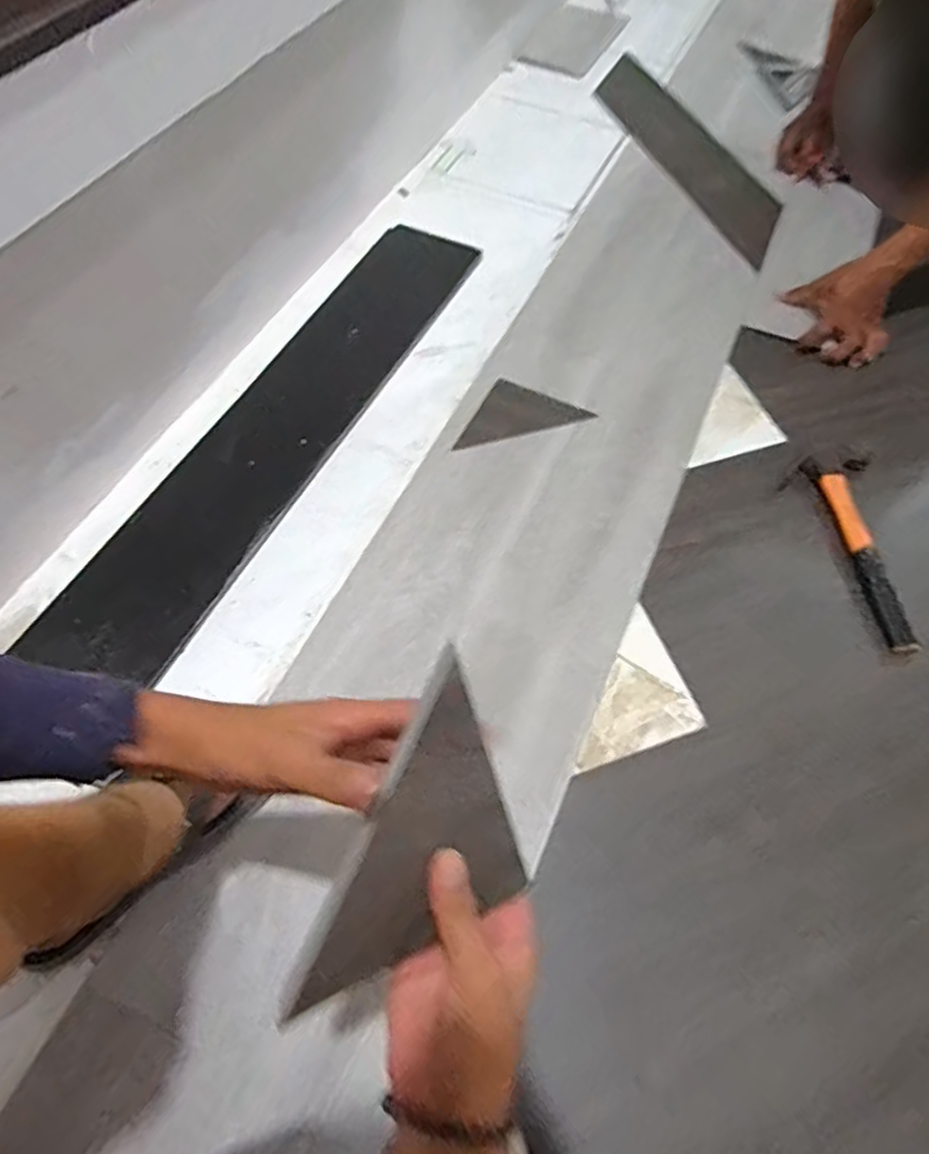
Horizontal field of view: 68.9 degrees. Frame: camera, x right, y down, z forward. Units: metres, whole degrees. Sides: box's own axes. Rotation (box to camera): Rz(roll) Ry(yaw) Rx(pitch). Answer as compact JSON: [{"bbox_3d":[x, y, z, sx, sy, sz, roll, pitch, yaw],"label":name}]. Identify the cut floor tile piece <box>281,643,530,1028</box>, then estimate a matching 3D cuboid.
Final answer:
[{"bbox_3d":[-0.041,0.135,0.346,0.134,0.142,0.007,-22,19,-20],"label":"cut floor tile piece"}]

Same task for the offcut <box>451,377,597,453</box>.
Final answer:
[{"bbox_3d":[0.064,-0.225,0.903,0.189,0.004,0.092,-16,61,-14],"label":"offcut"}]

